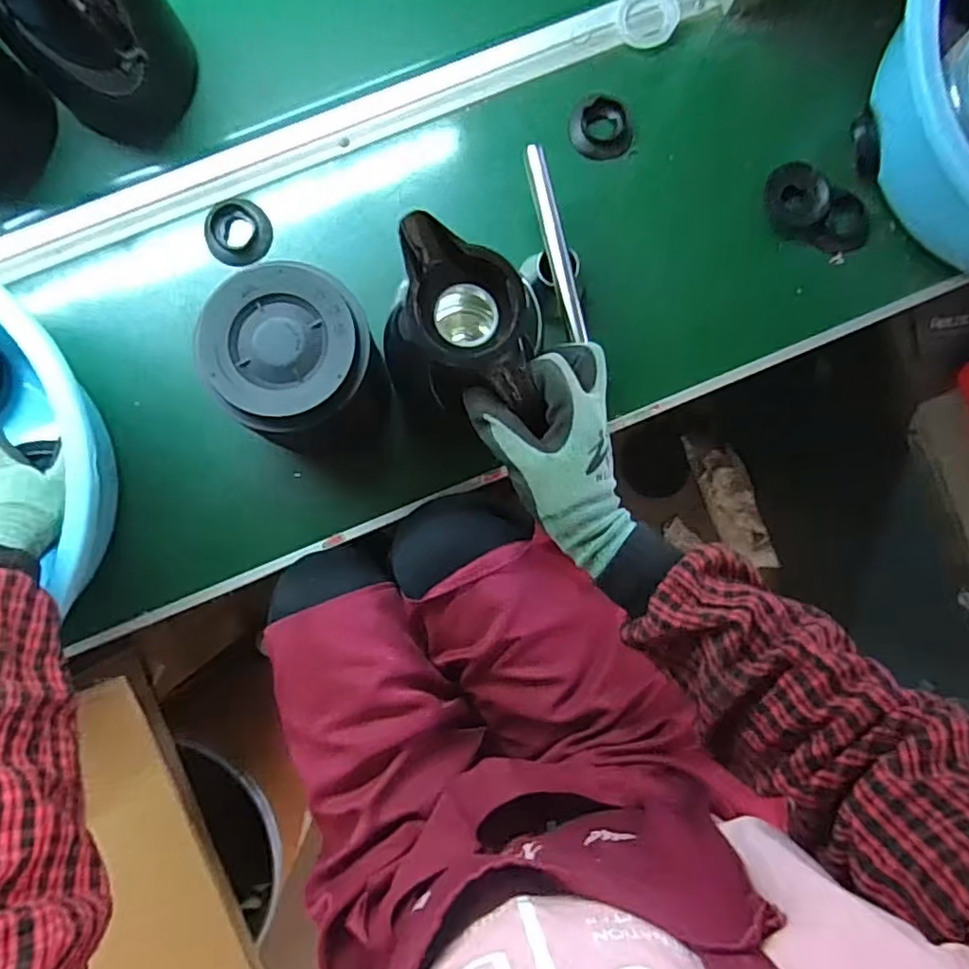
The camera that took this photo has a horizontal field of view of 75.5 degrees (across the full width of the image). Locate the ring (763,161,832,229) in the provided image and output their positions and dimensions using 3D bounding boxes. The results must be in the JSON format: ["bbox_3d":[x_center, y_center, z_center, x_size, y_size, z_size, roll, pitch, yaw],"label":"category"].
[{"bbox_3d":[0.300,-0.275,0.597,0.055,0.021,0.052,0,90,-2],"label":"ring"}]

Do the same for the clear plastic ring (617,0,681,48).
[{"bbox_3d":[0.157,-0.453,0.598,0.059,0.012,0.066,9,89,-2],"label":"clear plastic ring"}]

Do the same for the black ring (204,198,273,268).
[{"bbox_3d":[-0.231,-0.236,0.583,0.064,0.012,0.059,0,90,-2],"label":"black ring"}]

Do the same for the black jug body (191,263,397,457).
[{"bbox_3d":[-0.145,-0.090,0.517,0.116,0.157,0.125,-10,90,-2],"label":"black jug body"}]

